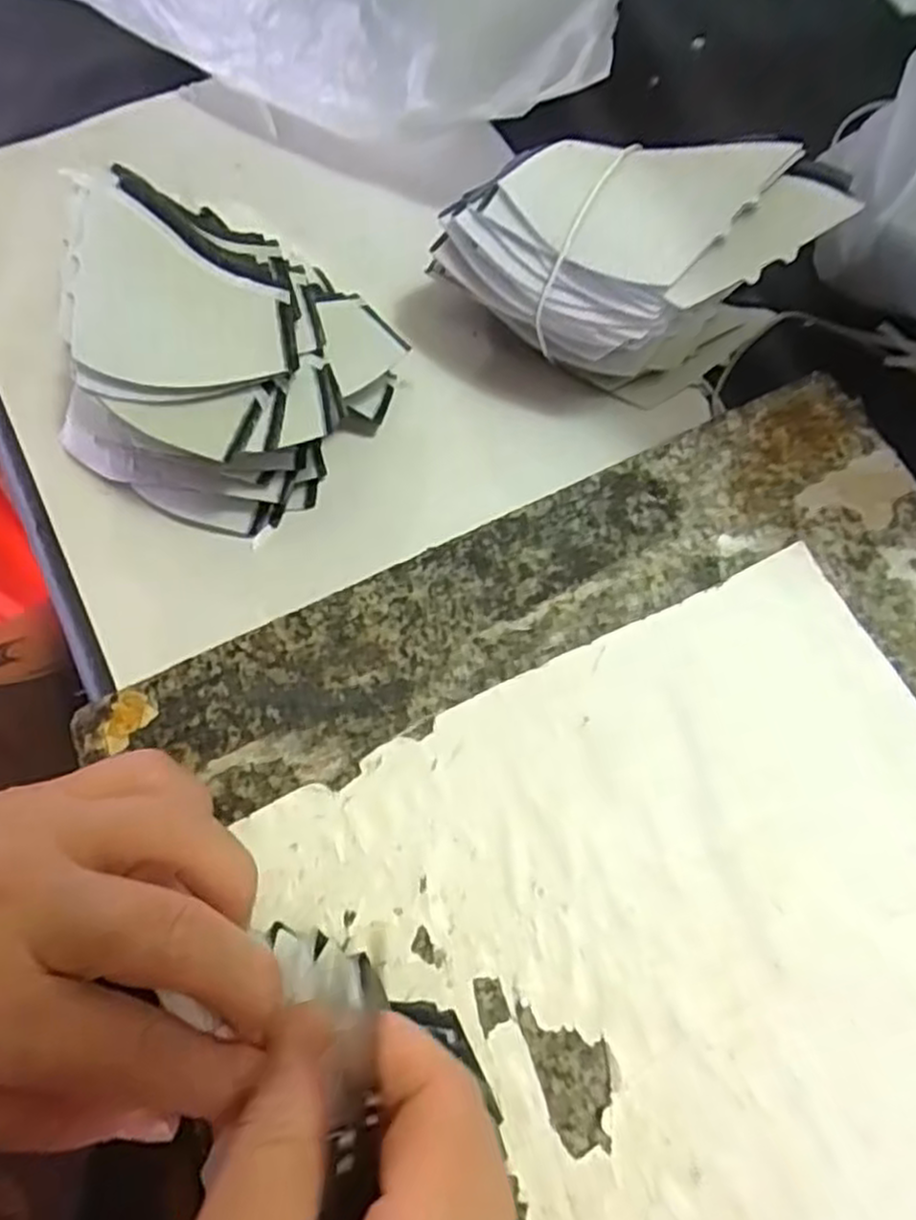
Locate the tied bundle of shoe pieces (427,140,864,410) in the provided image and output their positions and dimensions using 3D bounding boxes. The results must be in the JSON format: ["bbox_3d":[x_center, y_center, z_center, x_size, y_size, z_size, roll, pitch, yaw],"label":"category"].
[{"bbox_3d":[0.058,-0.121,0.285,0.135,0.083,0.059,5,72,4],"label":"tied bundle of shoe pieces"}]

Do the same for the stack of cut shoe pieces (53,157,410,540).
[{"bbox_3d":[-0.094,-0.094,0.287,0.116,0.070,0.104,25,74,10],"label":"stack of cut shoe pieces"}]

